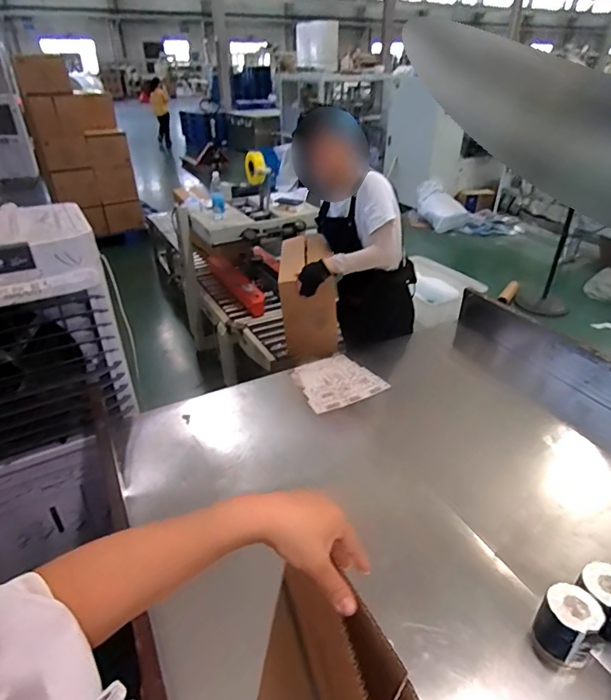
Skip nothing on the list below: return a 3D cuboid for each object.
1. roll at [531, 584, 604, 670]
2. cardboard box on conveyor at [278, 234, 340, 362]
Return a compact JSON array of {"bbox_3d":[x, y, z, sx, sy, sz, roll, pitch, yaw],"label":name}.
[{"bbox_3d":[0.494,0.526,0.858,0.097,0.146,0.095,-1,32,1],"label":"roll"},{"bbox_3d":[0.017,-0.218,1.799,0.219,0.382,0.299,-1,32,1],"label":"cardboard box on conveyor"}]

